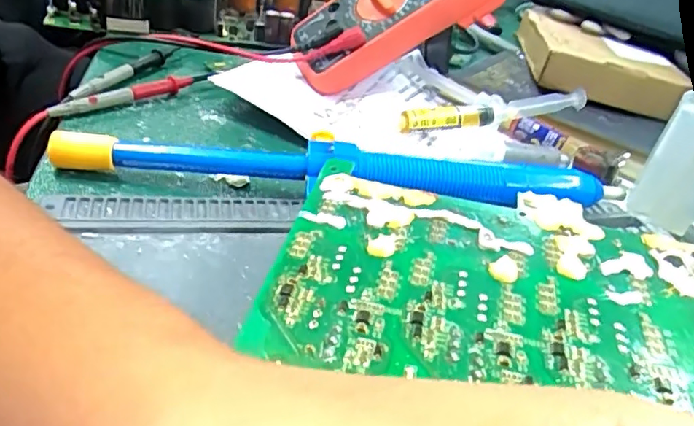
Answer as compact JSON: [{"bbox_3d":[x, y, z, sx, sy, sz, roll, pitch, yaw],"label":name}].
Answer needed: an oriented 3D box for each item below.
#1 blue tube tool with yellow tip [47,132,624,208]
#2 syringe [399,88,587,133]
[{"bbox_3d":[0.003,-0.026,0.328,0.320,0.022,0.024,6,36,-6],"label":"blue tube tool with yellow tip"},{"bbox_3d":[0.111,-0.079,0.433,0.163,0.018,0.022,-9,40,-25],"label":"syringe"}]

